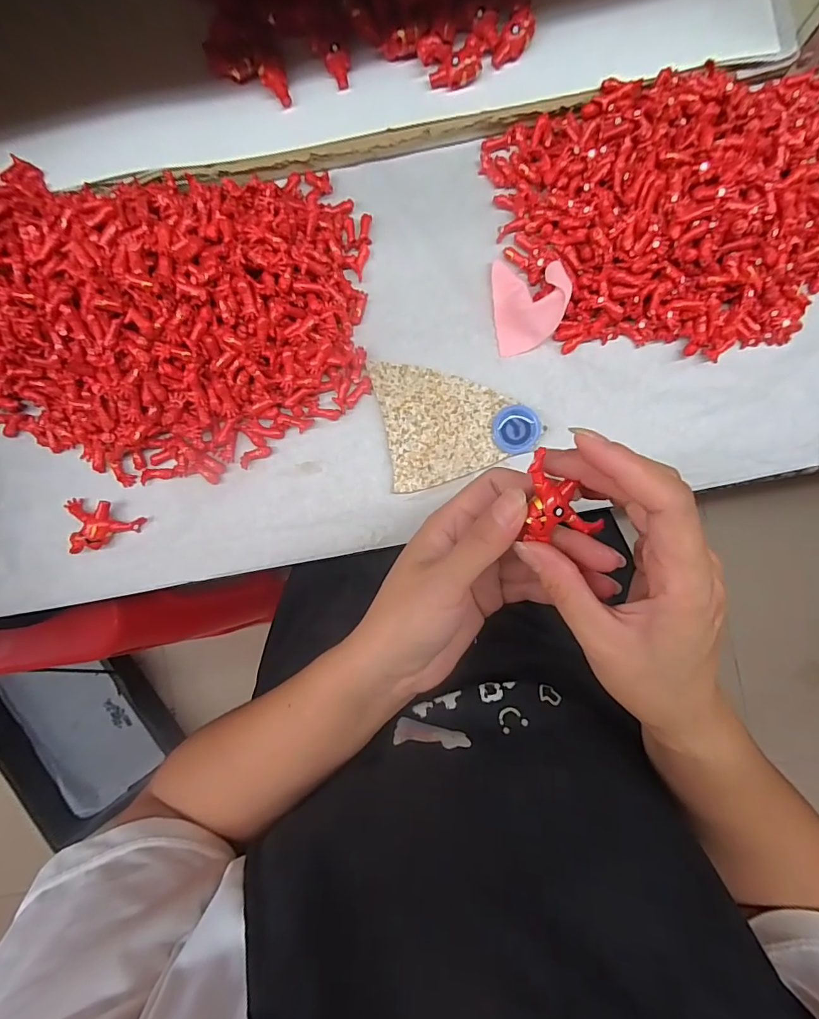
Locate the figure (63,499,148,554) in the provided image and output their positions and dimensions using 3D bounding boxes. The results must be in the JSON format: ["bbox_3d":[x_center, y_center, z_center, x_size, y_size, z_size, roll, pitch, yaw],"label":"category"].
[{"bbox_3d":[-0.201,0.008,0.311,0.046,0.013,0.034,-10,87,3],"label":"figure"}]

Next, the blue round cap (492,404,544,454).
[{"bbox_3d":[0.068,-0.051,0.300,0.030,0.007,0.030,0,87,4],"label":"blue round cap"}]

